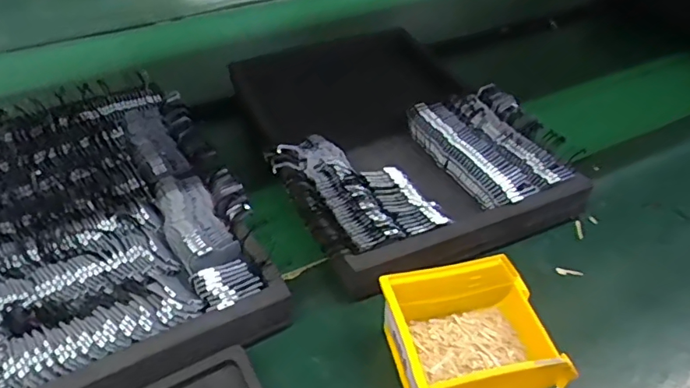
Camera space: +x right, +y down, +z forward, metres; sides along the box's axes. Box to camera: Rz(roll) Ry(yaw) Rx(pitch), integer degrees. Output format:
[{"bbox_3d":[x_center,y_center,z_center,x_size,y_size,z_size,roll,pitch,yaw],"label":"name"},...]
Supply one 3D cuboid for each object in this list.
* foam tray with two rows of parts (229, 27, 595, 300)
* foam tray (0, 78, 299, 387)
[{"bbox_3d":[0.045,-0.074,0.660,0.289,0.091,0.399,-17,45,-18],"label":"foam tray with two rows of parts"},{"bbox_3d":[-0.278,0.028,0.565,0.310,0.051,0.445,-22,46,-23],"label":"foam tray"}]

